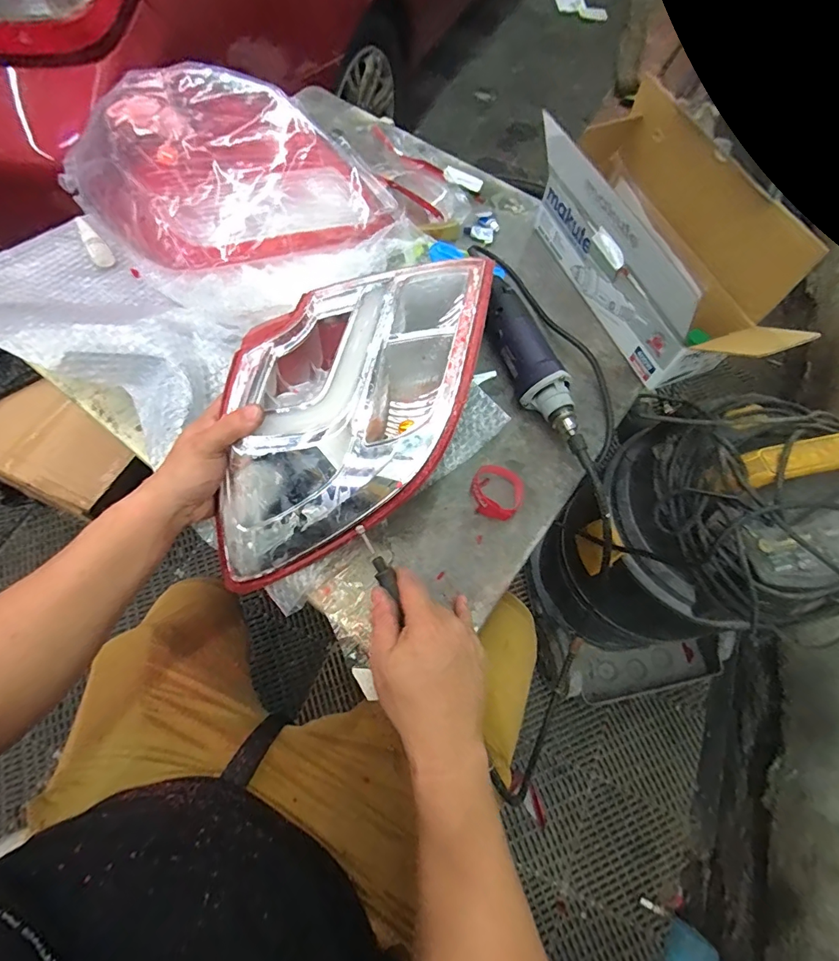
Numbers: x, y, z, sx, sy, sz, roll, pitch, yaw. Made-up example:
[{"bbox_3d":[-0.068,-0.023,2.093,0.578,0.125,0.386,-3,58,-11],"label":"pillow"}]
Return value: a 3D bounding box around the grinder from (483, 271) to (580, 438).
[{"bbox_3d":[0.123,-0.150,0.548,0.055,0.049,0.229,-19,68,-10],"label":"grinder"}]

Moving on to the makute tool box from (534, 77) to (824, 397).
[{"bbox_3d":[0.288,-0.278,0.554,0.131,0.160,0.365,-20,69,-11],"label":"makute tool box"}]

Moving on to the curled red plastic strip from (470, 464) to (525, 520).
[{"bbox_3d":[0.084,0.012,0.494,0.056,0.013,0.058,14,66,4],"label":"curled red plastic strip"}]

